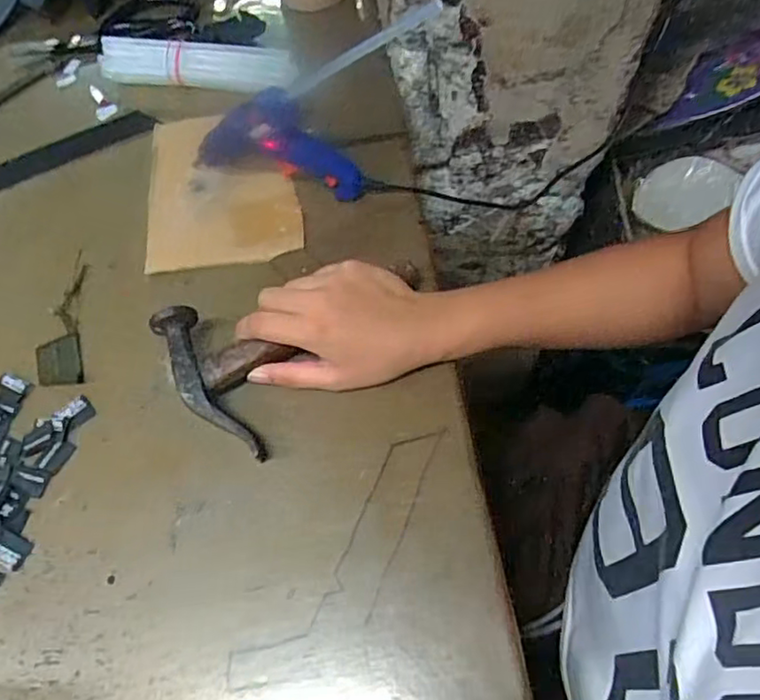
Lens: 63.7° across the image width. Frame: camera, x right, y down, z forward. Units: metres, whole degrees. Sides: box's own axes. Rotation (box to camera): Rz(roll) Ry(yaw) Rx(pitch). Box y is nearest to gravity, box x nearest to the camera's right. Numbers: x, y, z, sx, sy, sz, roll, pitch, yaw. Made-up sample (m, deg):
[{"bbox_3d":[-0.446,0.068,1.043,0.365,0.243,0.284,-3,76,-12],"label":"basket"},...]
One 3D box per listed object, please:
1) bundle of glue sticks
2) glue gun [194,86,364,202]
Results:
[{"bbox_3d":[-0.174,-0.273,0.583,0.188,0.038,0.028,7,63,7],"label":"bundle of glue sticks"},{"bbox_3d":[-0.085,-0.169,0.481,0.136,0.094,0.034,8,63,8],"label":"glue gun"}]

